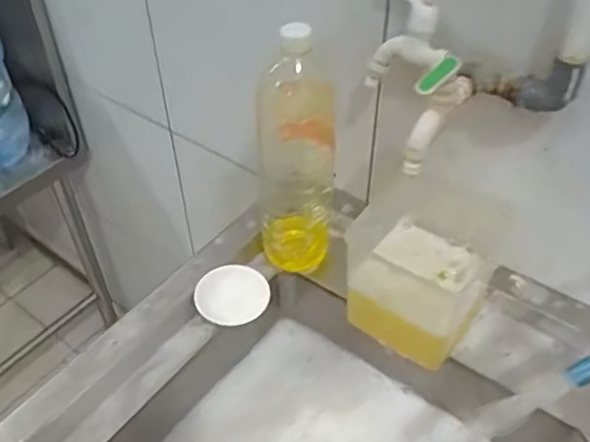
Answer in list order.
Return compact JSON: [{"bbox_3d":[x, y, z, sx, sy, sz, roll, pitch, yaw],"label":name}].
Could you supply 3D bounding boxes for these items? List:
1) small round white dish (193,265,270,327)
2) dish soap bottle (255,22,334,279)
[{"bbox_3d":[-0.077,0.091,0.744,0.091,0.023,0.083,0,45,0],"label":"small round white dish"},{"bbox_3d":[0.002,-0.074,0.704,0.085,0.311,0.074,-1,45,-1],"label":"dish soap bottle"}]

